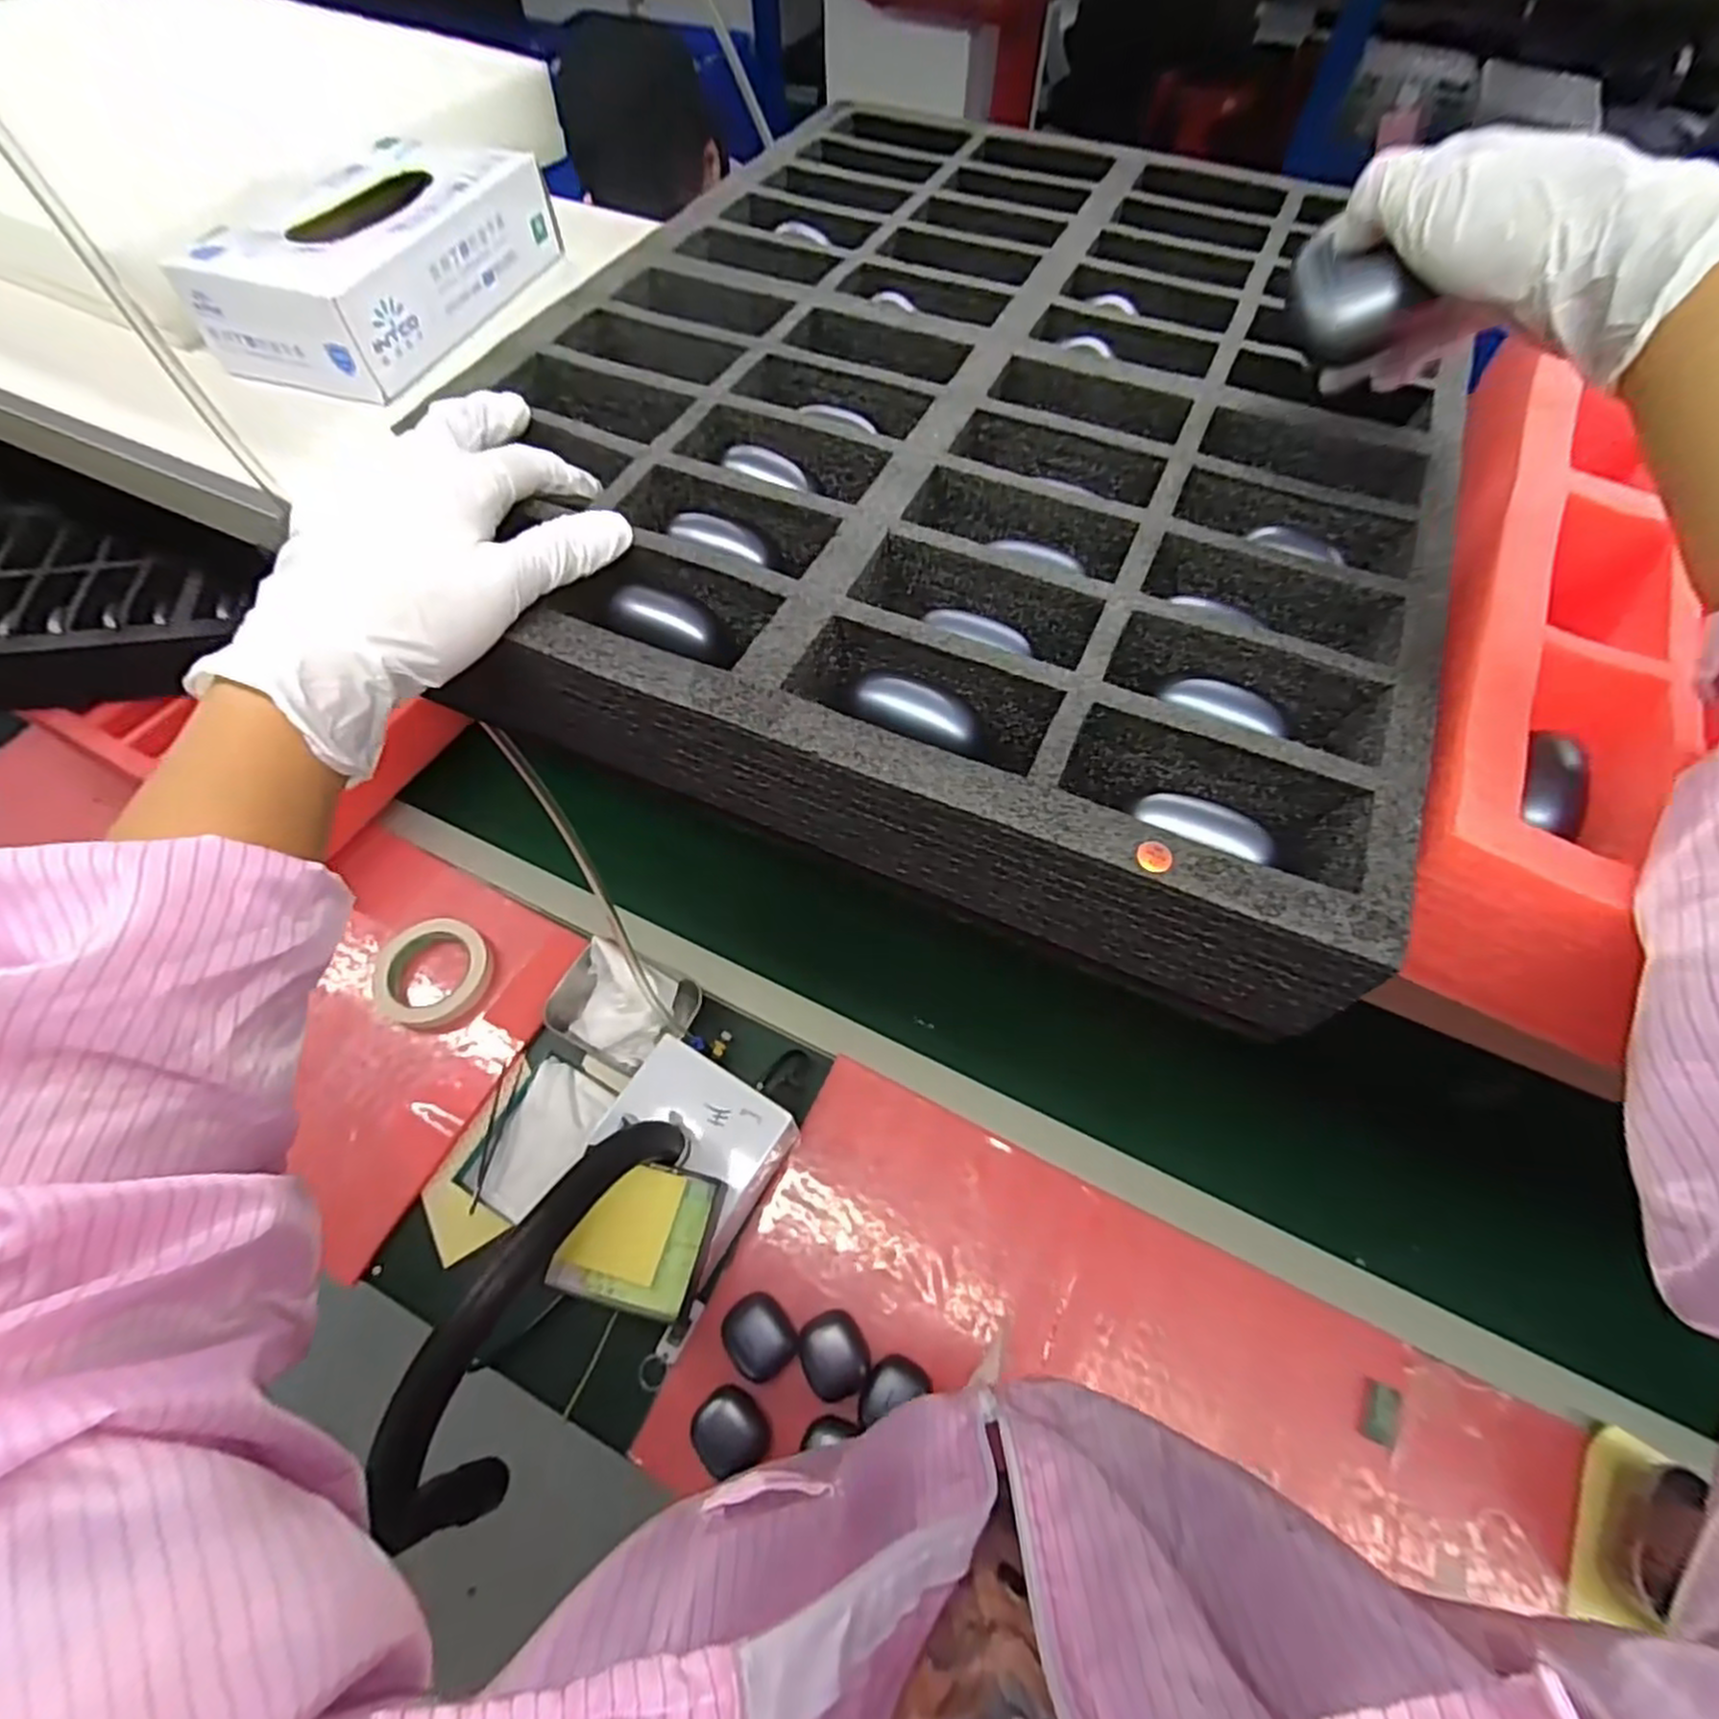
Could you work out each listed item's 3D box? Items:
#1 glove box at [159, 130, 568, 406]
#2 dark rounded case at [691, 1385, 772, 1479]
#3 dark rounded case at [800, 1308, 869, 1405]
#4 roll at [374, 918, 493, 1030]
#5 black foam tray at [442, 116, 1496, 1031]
[{"bbox_3d":[-0.326,-0.412,0.508,0.129,0.064,0.224,17,62,9],"label":"glove box"},{"bbox_3d":[-0.098,0.440,0.570,0.047,0.027,0.057,-35,66,-18],"label":"dark rounded case"},{"bbox_3d":[-0.020,0.396,0.595,0.050,0.020,0.057,-24,63,-13],"label":"dark rounded case"},{"bbox_3d":[-0.435,0.113,0.757,0.104,0.030,0.106,-11,61,-6],"label":"roll"},{"bbox_3d":[0.058,-0.218,0.378,0.402,0.074,0.503,20,60,10],"label":"black foam tray"}]

